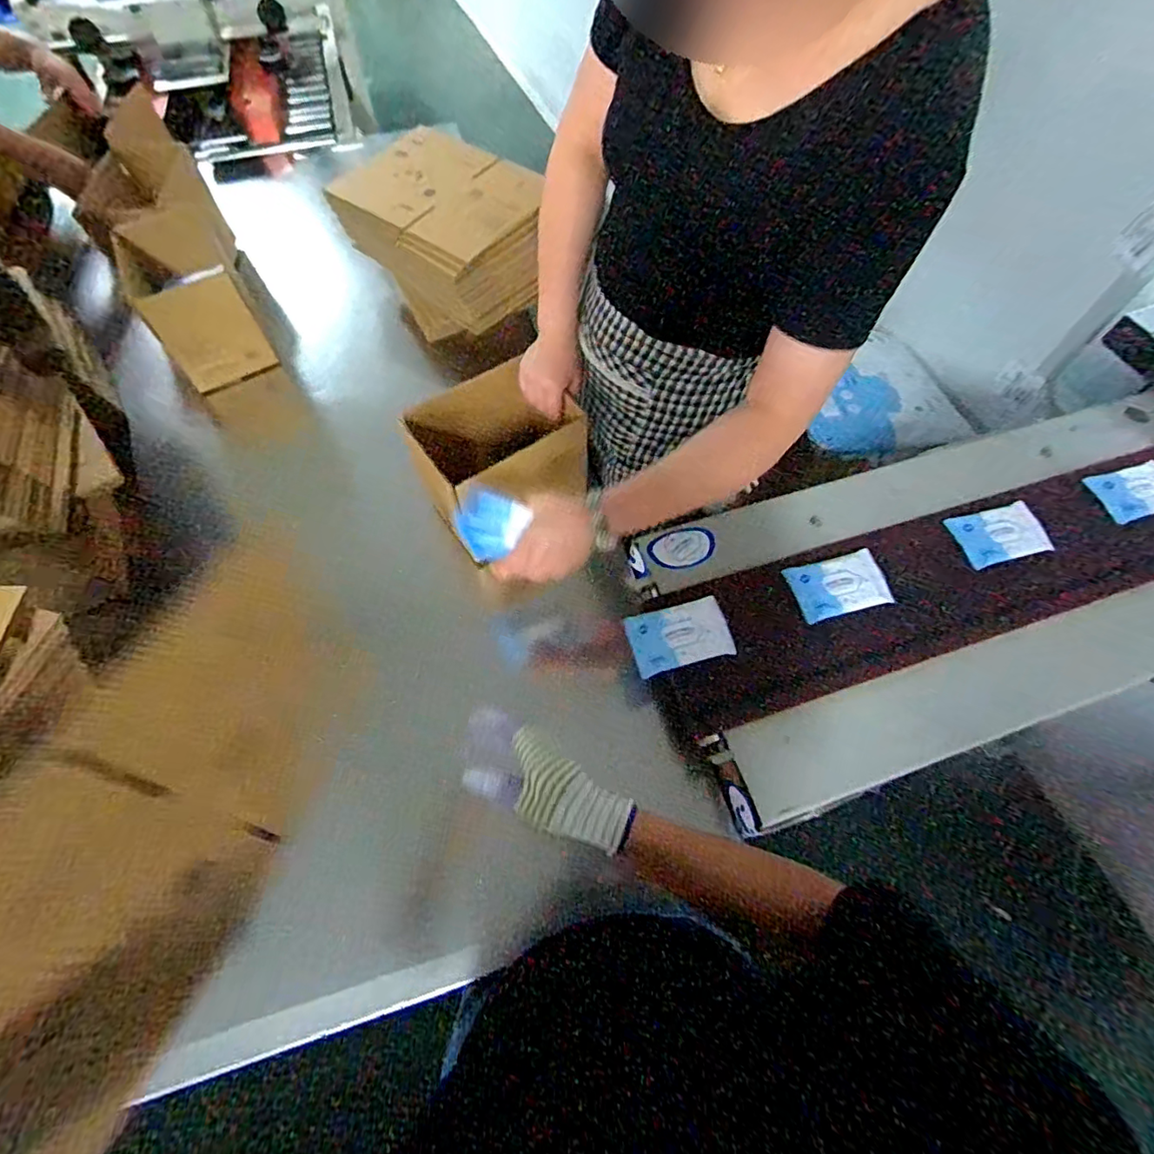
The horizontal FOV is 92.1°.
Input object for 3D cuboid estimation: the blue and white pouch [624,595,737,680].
[{"bbox_3d":[0.142,0.077,0.759,0.140,0.046,0.086,-13,64,-6],"label":"blue and white pouch"}]

